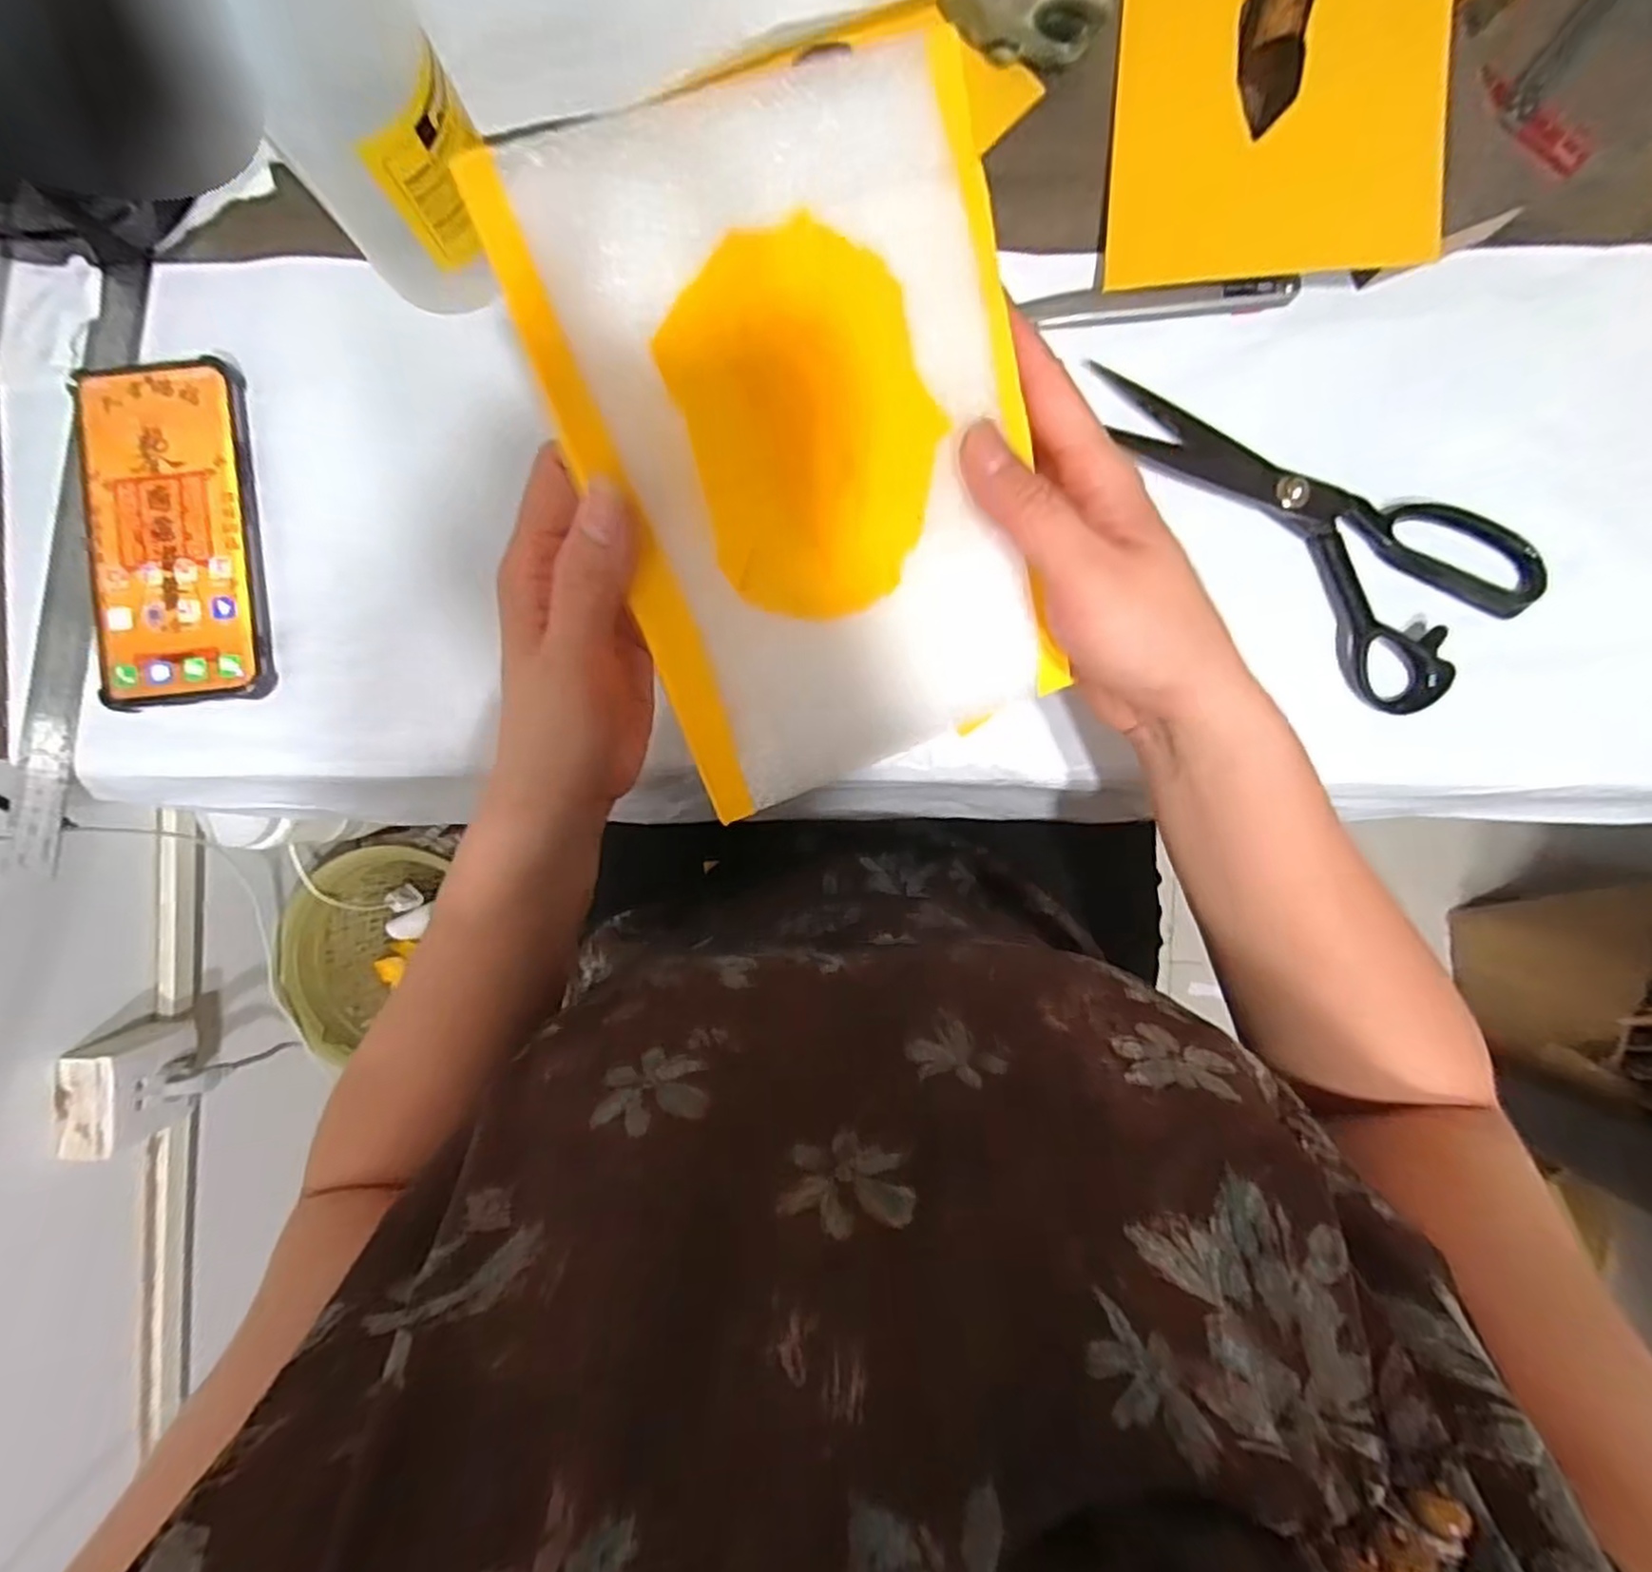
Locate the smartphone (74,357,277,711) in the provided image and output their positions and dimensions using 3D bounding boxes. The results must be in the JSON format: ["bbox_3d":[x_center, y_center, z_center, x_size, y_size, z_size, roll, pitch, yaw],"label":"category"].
[{"bbox_3d":[-0.322,-0.123,0.368,0.078,0.018,0.163,-6,92,0],"label":"smartphone"}]

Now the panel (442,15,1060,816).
[{"bbox_3d":[0.000,-0.098,0.238,0.142,0.013,0.197,-21,115,-10],"label":"panel"}]

